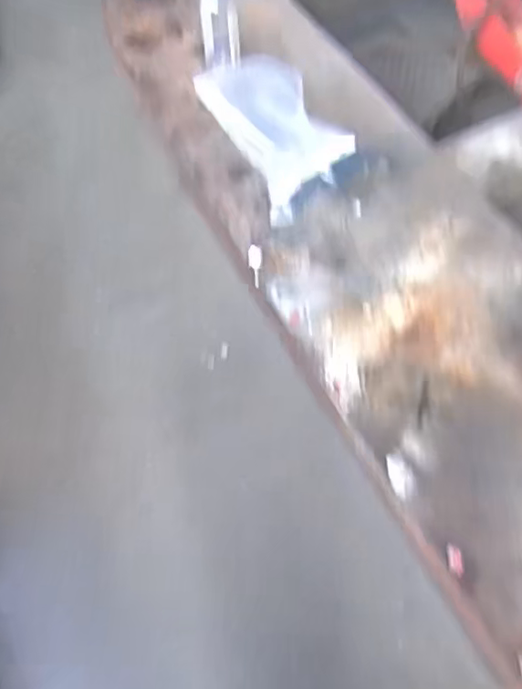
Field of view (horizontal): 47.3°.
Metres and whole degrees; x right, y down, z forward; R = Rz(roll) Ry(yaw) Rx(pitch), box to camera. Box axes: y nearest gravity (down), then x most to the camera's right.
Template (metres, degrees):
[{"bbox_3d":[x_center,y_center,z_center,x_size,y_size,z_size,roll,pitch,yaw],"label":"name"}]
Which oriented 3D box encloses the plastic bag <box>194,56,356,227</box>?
[{"bbox_3d":[0.018,-0.498,1.299,0.241,0.100,0.489,-25,61,-11],"label":"plastic bag"}]

